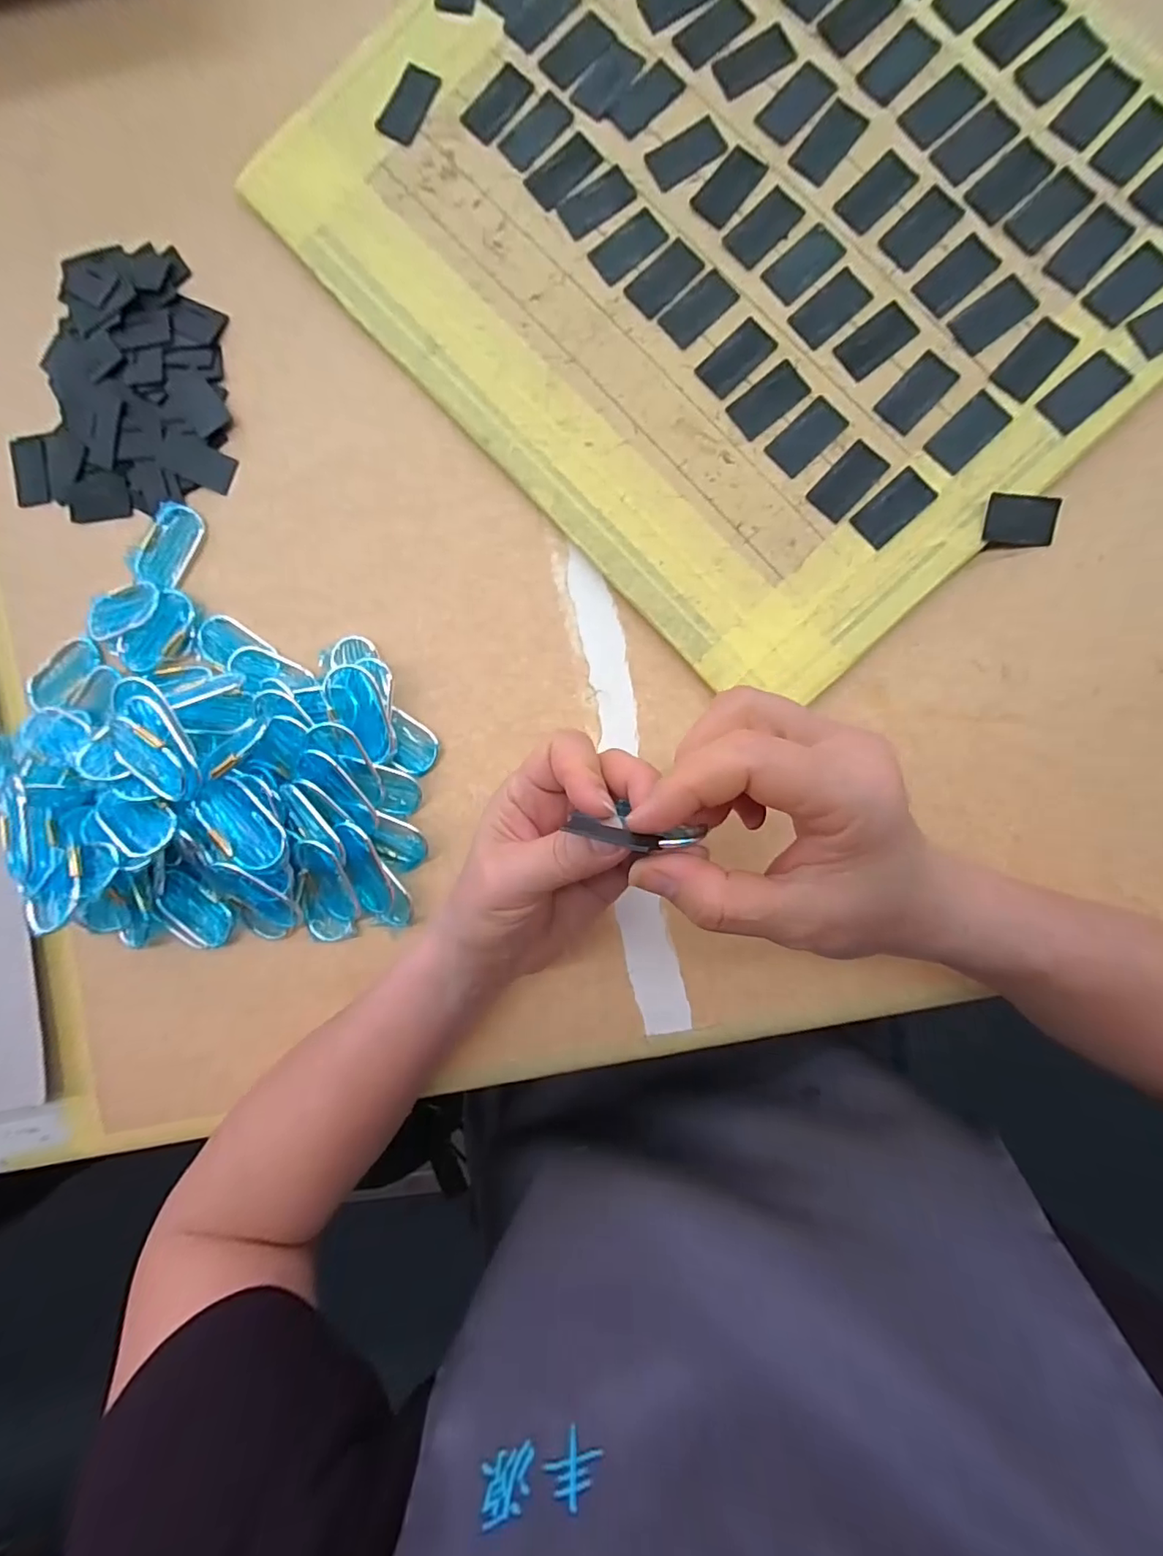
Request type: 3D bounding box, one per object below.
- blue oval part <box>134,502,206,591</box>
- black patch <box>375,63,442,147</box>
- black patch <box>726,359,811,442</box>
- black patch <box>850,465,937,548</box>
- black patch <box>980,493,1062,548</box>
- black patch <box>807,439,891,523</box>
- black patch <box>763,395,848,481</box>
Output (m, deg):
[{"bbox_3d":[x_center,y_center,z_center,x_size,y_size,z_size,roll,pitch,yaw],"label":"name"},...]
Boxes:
[{"bbox_3d":[-0.264,-0.149,0.353,0.032,0.008,0.053,24,92,5],"label":"blue oval part"},{"bbox_3d":[-0.104,-0.403,0.331,0.026,0.004,0.044,28,93,4],"label":"black patch"},{"bbox_3d":[0.104,-0.210,0.306,0.042,0.004,0.024,-37,87,4],"label":"black patch"},{"bbox_3d":[0.170,-0.147,0.299,0.042,0.004,0.023,-41,87,4],"label":"black patch"},{"bbox_3d":[0.240,-0.141,0.302,0.044,0.004,0.025,0,109,-10],"label":"black patch"},{"bbox_3d":[0.146,-0.164,0.303,0.023,0.004,0.042,44,94,3],"label":"black patch"},{"bbox_3d":[0.125,-0.189,0.306,0.041,0.004,0.024,-43,87,4],"label":"black patch"}]

